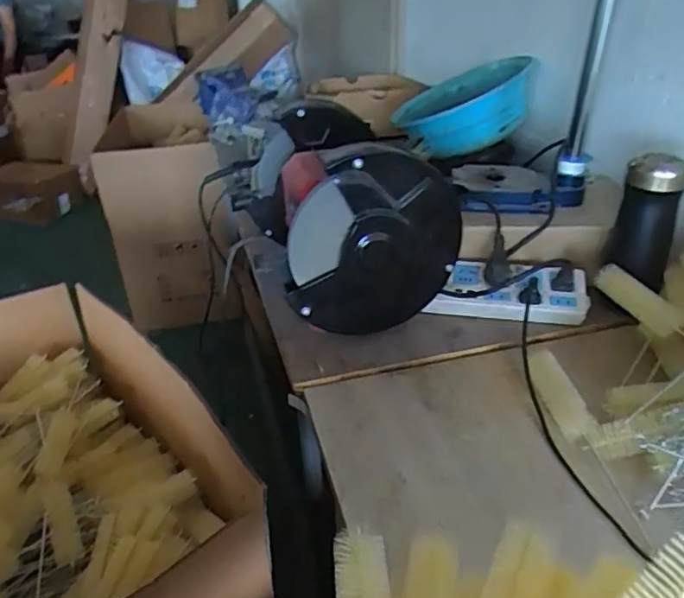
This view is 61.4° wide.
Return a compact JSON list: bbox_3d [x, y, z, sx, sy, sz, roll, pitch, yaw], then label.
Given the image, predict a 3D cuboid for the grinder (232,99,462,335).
[{"bbox_3d":[-0.021,-0.121,0.795,0.207,0.223,0.336,-14,32,-19],"label":"grinder"}]

